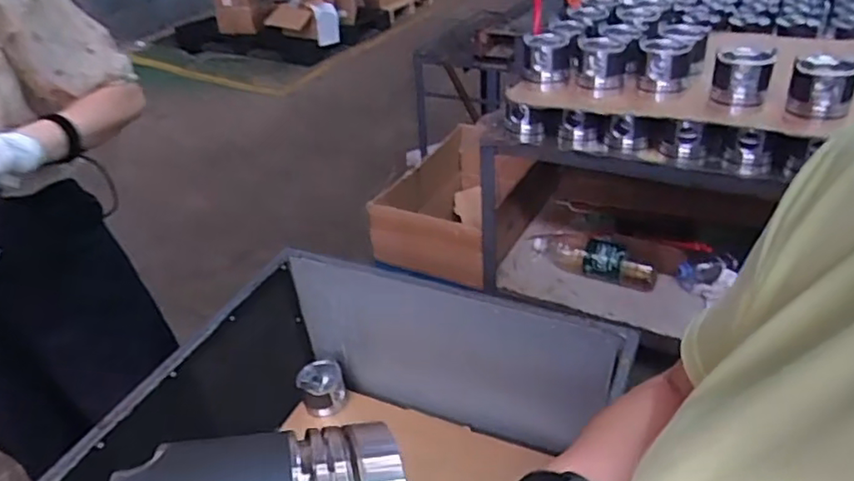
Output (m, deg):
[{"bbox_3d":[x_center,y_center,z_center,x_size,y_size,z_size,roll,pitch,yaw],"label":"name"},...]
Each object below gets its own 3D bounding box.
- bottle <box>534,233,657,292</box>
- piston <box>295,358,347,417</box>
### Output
[{"bbox_3d":[0.442,0.042,1.620,0.331,0.106,0.091,22,43,33],"label":"bottle"},{"bbox_3d":[-0.234,0.338,1.371,0.109,0.076,0.128,-19,37,-19],"label":"piston"}]

